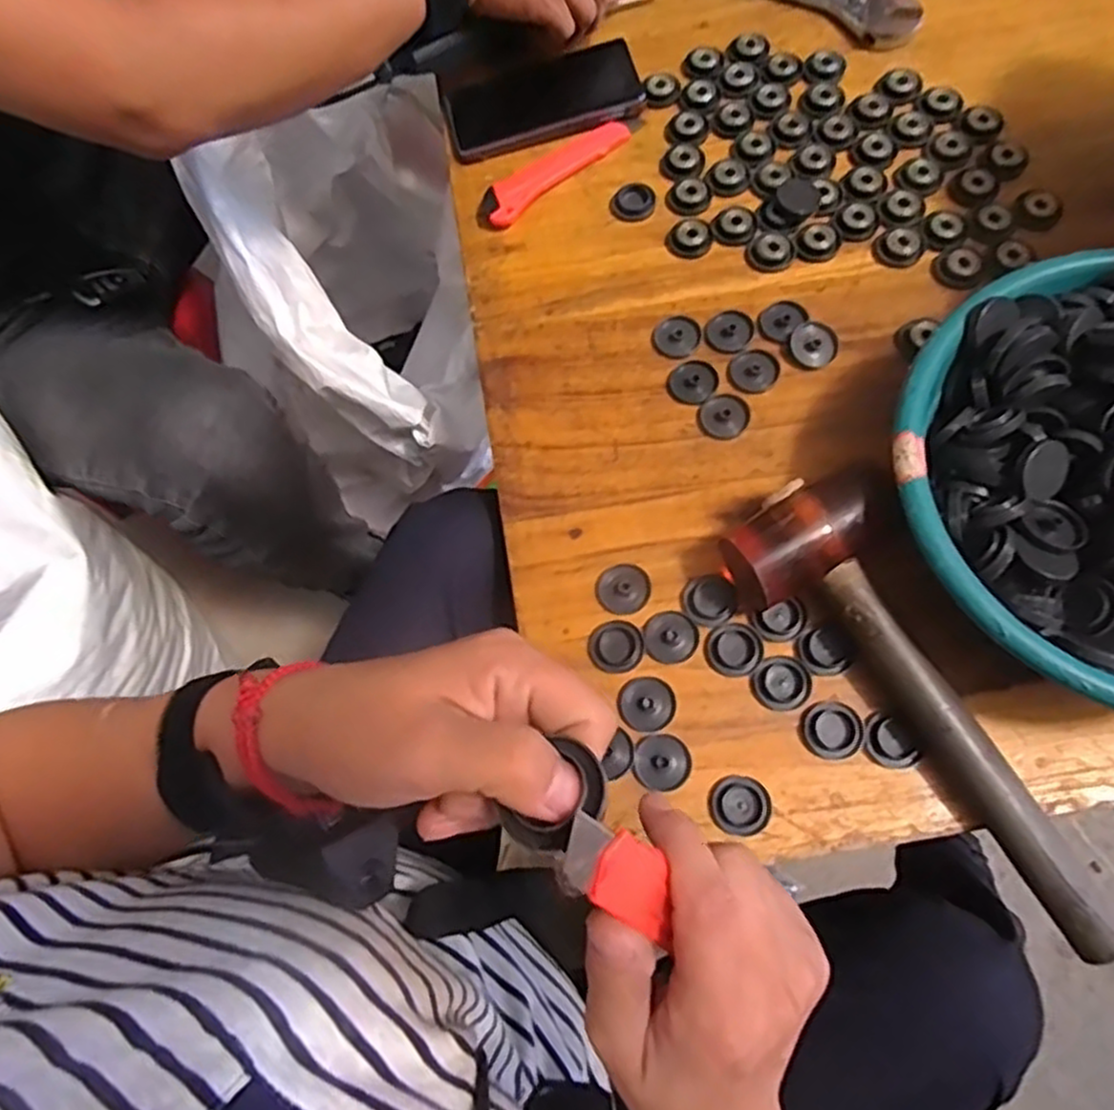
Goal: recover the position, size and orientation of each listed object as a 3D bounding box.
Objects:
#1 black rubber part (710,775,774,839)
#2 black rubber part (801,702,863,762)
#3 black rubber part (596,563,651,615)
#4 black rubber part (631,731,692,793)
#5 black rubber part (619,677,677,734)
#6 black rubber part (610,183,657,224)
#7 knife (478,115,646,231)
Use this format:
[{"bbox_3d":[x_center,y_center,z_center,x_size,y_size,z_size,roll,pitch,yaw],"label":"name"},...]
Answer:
[{"bbox_3d":[0.106,0.145,0.425,0.033,0.006,0.033,-2,71,5],"label":"black rubber part"},{"bbox_3d":[0.162,0.102,0.431,0.033,0.007,0.033,-2,71,5],"label":"black rubber part"},{"bbox_3d":[0.043,0.021,0.472,0.034,0.006,0.032,-2,71,5],"label":"black rubber part"},{"bbox_3d":[0.062,0.123,0.436,0.033,0.004,0.032,-39,72,-8],"label":"black rubber part"},{"bbox_3d":[0.056,0.092,0.455,0.034,0.004,0.033,-39,72,-8],"label":"black rubber part"},{"bbox_3d":[0.059,-0.270,0.567,0.034,0.006,0.032,-2,71,5],"label":"black rubber part"},{"bbox_3d":[0.000,-0.305,0.578,0.150,0.010,0.033,-40,72,-8],"label":"knife"}]

